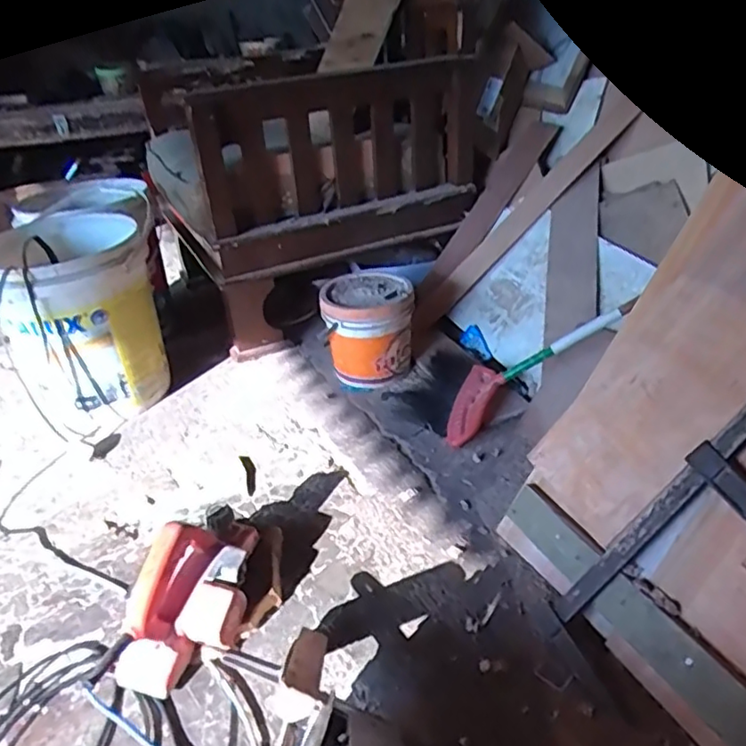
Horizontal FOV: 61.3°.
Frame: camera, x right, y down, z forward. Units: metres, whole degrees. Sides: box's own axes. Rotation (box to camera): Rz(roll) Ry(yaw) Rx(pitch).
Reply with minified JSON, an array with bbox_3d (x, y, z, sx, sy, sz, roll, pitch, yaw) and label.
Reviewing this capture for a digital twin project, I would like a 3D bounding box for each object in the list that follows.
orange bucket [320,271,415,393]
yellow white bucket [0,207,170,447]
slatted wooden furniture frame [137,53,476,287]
[{"bbox_3d":[-0.005,-0.099,1.421,0.198,0.200,0.185,1,33,9],"label":"orange bucket"},{"bbox_3d":[-0.636,-0.123,1.410,0.326,0.380,0.378,-21,36,-24],"label":"yellow white bucket"},{"bbox_3d":[-0.083,-0.481,1.476,0.742,0.424,0.094,-18,35,-20],"label":"slatted wooden furniture frame"}]

